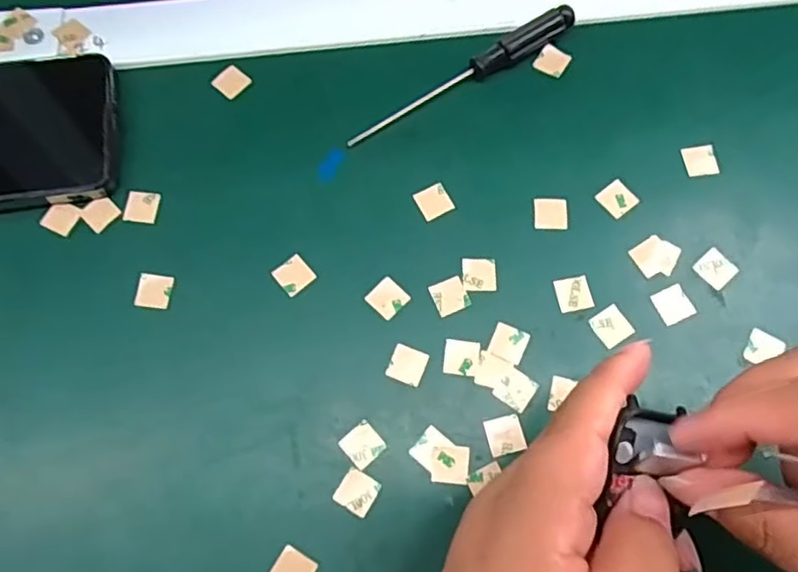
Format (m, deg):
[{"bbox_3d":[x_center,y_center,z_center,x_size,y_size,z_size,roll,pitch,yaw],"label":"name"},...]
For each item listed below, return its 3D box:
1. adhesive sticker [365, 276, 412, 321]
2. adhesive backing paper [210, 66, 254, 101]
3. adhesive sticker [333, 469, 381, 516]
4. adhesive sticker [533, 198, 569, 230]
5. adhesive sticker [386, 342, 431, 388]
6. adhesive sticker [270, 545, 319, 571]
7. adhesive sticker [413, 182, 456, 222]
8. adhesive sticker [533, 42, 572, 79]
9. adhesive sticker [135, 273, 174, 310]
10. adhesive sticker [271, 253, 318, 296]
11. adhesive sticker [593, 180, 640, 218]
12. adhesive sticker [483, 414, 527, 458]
[{"bbox_3d":[-0.005,0.006,0.287,0.016,0.004,0.016,42,76,11],"label":"adhesive sticker"},{"bbox_3d":[-0.087,-0.106,0.325,0.017,0.004,0.017,39,72,13],"label":"adhesive backing paper"},{"bbox_3d":[-0.017,0.085,0.259,0.015,0.004,0.016,31,74,11],"label":"adhesive sticker"},{"bbox_3d":[0.073,-0.035,0.298,0.016,0.004,0.015,0,71,1],"label":"adhesive sticker"},{"bbox_3d":[0.004,0.035,0.277,0.015,0.004,0.015,21,72,7],"label":"adhesive sticker"},{"bbox_3d":[-0.043,0.115,0.251,0.015,0.004,0.015,31,74,11],"label":"adhesive sticker"},{"bbox_3d":[0.017,-0.041,0.303,0.016,0.004,0.016,-27,74,-7],"label":"adhesive sticker"},{"bbox_3d":[0.080,-0.117,0.325,0.016,0.004,0.016,32,74,11],"label":"adhesive sticker"},{"bbox_3d":[-0.113,0.002,0.289,0.015,0.004,0.016,3,71,2],"label":"adhesive sticker"},{"bbox_3d":[-0.049,-0.005,0.292,0.016,0.004,0.017,-39,79,-13],"label":"adhesive sticker"},{"bbox_3d":[0.105,-0.042,0.301,0.017,0.004,0.016,-36,75,-13],"label":"adhesive sticker"},{"bbox_3d":[0.046,0.064,0.268,0.016,0.004,0.015,-12,72,-5],"label":"adhesive sticker"}]

